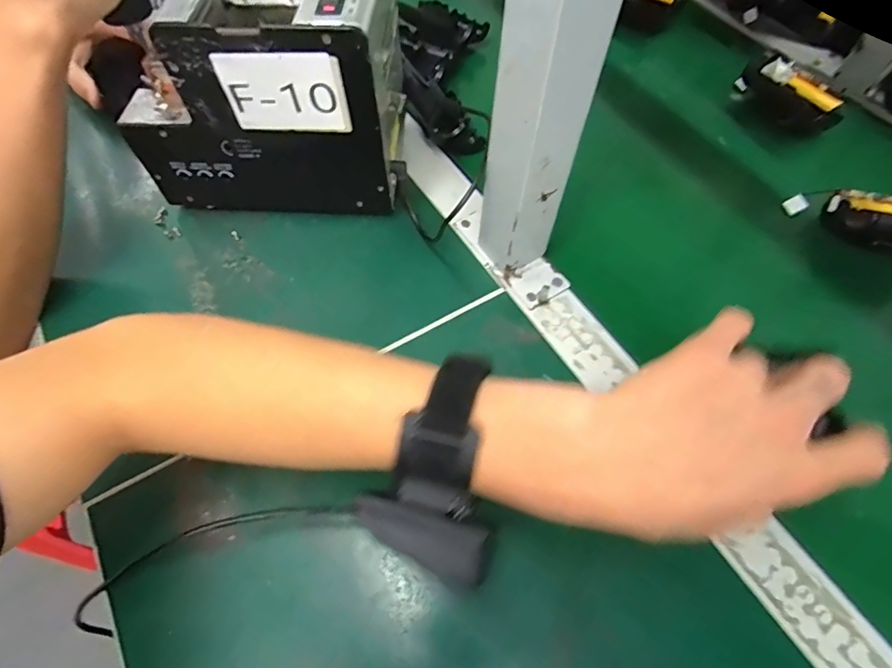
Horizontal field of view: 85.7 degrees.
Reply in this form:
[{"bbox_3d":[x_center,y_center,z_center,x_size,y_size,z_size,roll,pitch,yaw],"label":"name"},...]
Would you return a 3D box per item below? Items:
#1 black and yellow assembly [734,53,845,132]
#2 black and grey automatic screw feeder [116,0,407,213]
[{"bbox_3d":[0.332,-0.233,0.460,0.052,0.045,0.093,-19,61,-11],"label":"black and yellow assembly"},{"bbox_3d":[-0.129,-0.187,0.360,0.181,0.150,0.127,0,59,0],"label":"black and grey automatic screw feeder"}]

